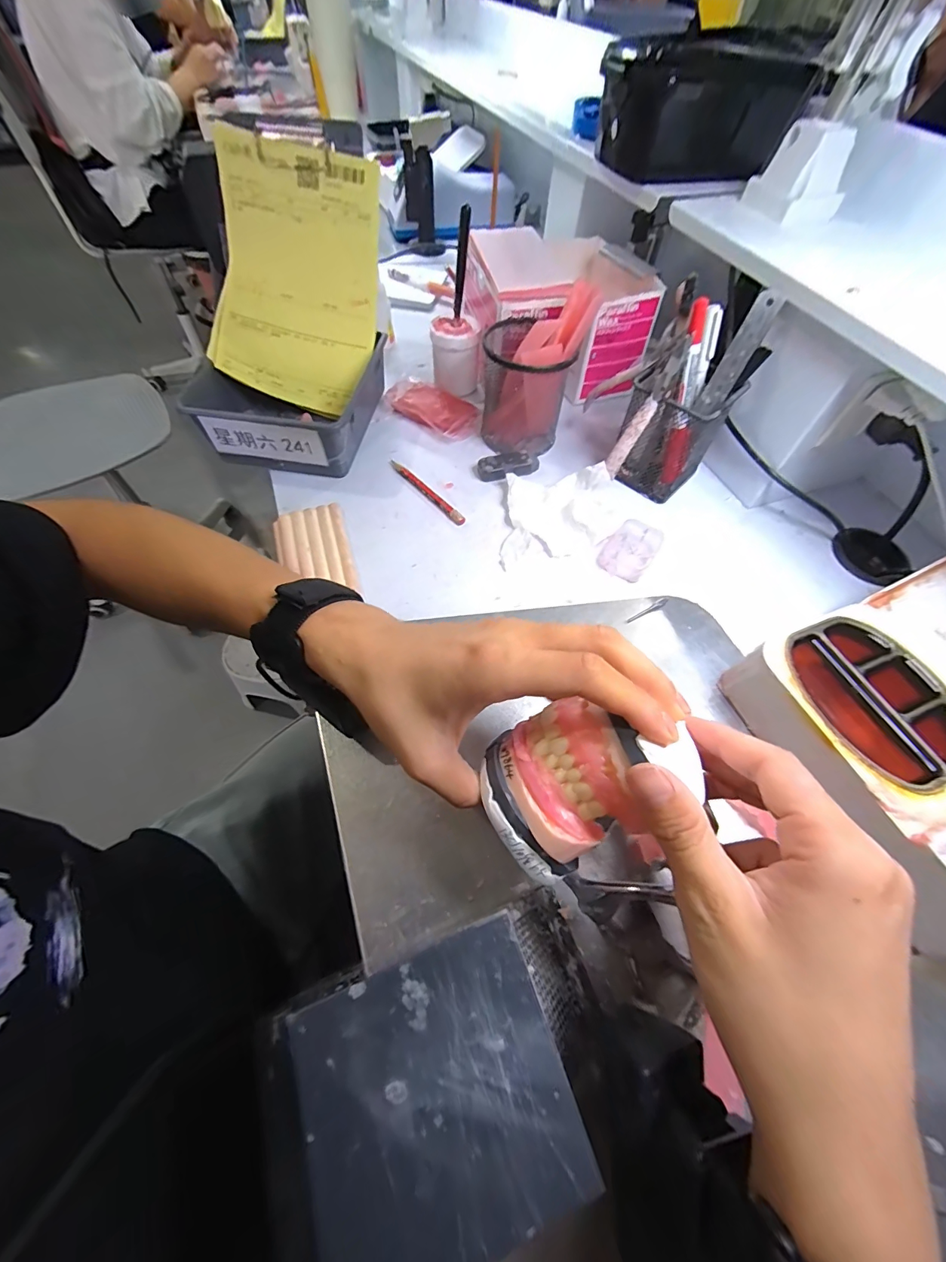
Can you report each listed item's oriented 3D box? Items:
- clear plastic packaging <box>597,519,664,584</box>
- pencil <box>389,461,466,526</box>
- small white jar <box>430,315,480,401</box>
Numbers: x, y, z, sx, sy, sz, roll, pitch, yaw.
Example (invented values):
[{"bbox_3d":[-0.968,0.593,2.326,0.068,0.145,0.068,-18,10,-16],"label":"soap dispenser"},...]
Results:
[{"bbox_3d":[0.140,-0.073,0.386,0.042,0.023,0.053,34,63,17],"label":"clear plastic packaging"},{"bbox_3d":[-0.048,-0.138,0.424,0.009,0.011,0.112,-36,66,-21],"label":"pencil"},{"bbox_3d":[-0.018,-0.311,0.486,0.049,0.069,0.049,1,59,-2],"label":"small white jar"}]

